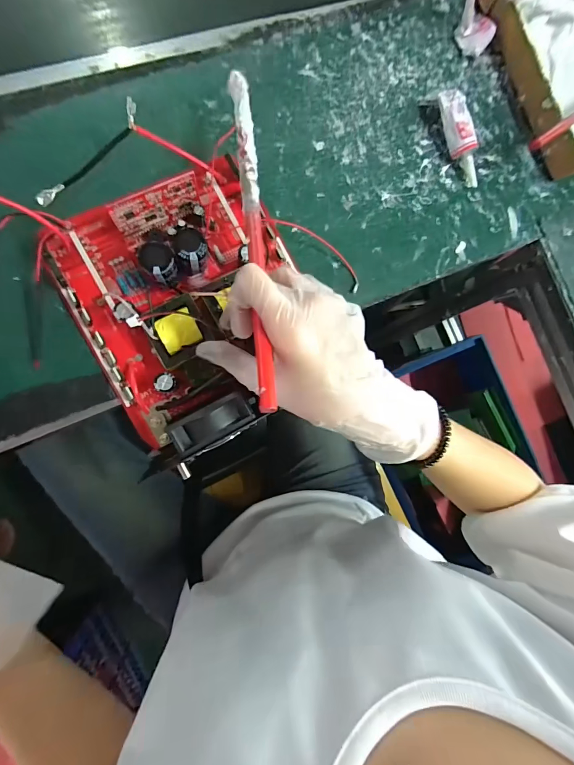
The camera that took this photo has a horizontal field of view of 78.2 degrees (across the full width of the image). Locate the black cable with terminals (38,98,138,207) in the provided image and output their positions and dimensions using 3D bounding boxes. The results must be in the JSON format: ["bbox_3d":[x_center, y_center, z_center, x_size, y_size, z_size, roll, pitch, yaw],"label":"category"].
[{"bbox_3d":[-0.136,-0.157,0.246,0.014,0.013,0.096,43,83,-6],"label":"black cable with terminals"}]

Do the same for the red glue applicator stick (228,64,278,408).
[{"bbox_3d":[-0.022,-0.104,0.225,0.013,0.007,0.249,-3,73,-9],"label":"red glue applicator stick"}]

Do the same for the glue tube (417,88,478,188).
[{"bbox_3d":[0.165,-0.238,0.341,0.028,0.026,0.094,-27,93,-9],"label":"glue tube"}]

